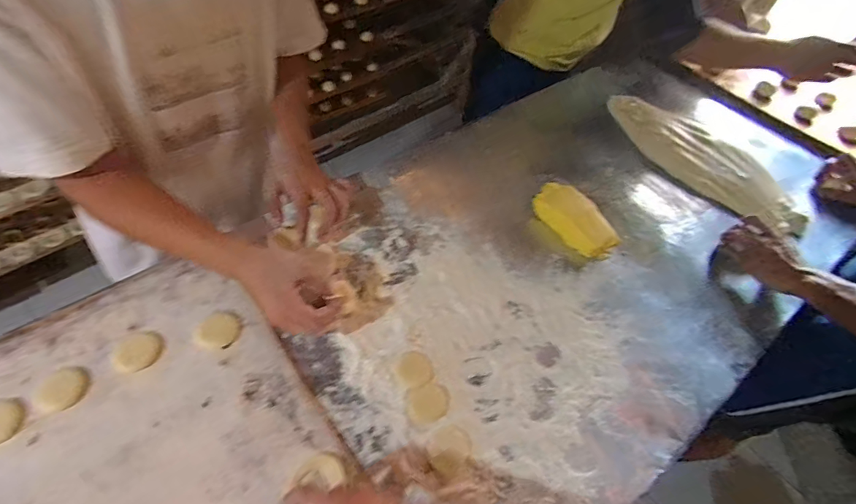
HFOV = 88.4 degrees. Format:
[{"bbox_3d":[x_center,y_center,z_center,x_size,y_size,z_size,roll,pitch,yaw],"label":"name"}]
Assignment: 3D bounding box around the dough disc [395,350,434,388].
[{"bbox_3d":[-0.018,0.156,0.590,0.047,0.004,0.047,4,56,-5],"label":"dough disc"}]

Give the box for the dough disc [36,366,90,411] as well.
[{"bbox_3d":[-0.429,0.160,0.519,0.048,0.005,0.050,4,56,-5],"label":"dough disc"}]

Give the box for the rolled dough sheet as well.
[{"bbox_3d":[0.543,-0.190,0.874,0.128,0.034,0.426,-33,66,-26],"label":"rolled dough sheet"}]

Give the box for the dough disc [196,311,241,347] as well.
[{"bbox_3d":[-0.278,0.103,0.586,0.053,0.005,0.049,-32,65,-25],"label":"dough disc"}]

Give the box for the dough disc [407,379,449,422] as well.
[{"bbox_3d":[0.002,0.194,0.568,0.053,0.007,0.045,-24,62,-22],"label":"dough disc"}]

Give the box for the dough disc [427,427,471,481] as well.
[{"bbox_3d":[0.028,0.244,0.543,0.055,0.004,0.052,4,56,-5],"label":"dough disc"}]

